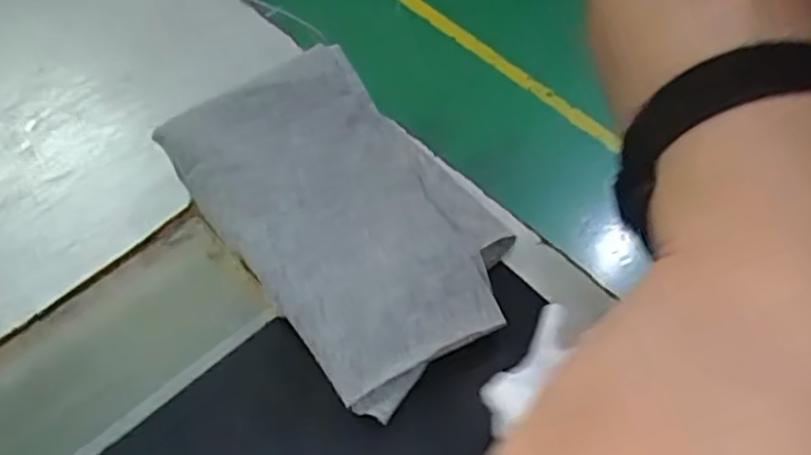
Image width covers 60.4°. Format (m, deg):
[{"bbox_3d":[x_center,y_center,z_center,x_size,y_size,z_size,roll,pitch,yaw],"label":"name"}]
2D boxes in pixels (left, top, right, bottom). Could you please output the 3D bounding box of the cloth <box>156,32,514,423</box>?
[{"bbox_3d":[-0.023,-0.007,0.252,0.080,0.021,0.134,-35,61,-17],"label":"cloth"}]

